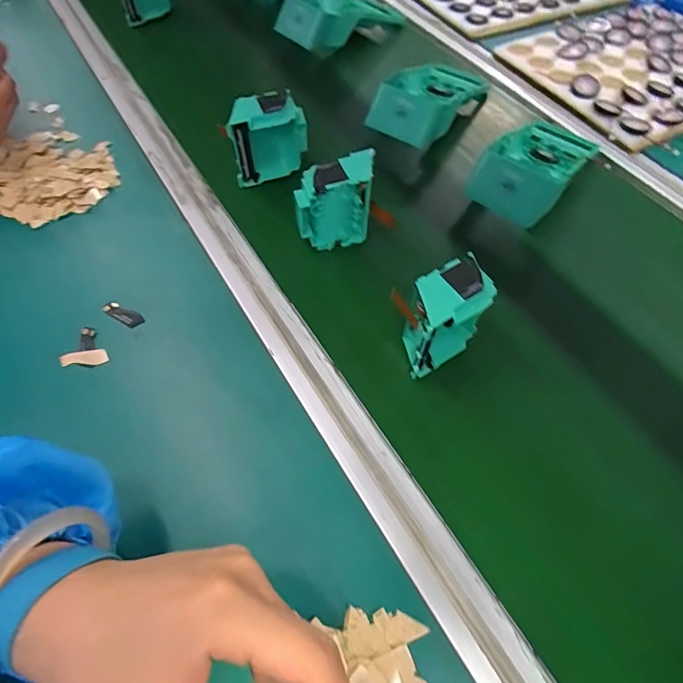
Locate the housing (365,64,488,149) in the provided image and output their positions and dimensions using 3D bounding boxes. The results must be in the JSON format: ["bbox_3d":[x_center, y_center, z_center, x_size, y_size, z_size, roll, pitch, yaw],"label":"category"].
[{"bbox_3d":[0.103,-0.286,0.531,0.090,0.045,0.171,32,64,18],"label":"housing"}]

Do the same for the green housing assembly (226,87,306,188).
[{"bbox_3d":[-0.076,-0.207,0.474,0.082,0.082,0.045,-22,61,-13],"label":"green housing assembly"}]

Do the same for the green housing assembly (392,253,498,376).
[{"bbox_3d":[0.077,-0.020,0.356,0.073,0.071,0.046,-30,63,-17],"label":"green housing assembly"}]

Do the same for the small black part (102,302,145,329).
[{"bbox_3d":[-0.188,-0.023,0.396,0.040,0.004,0.014,29,63,16],"label":"small black part"}]

